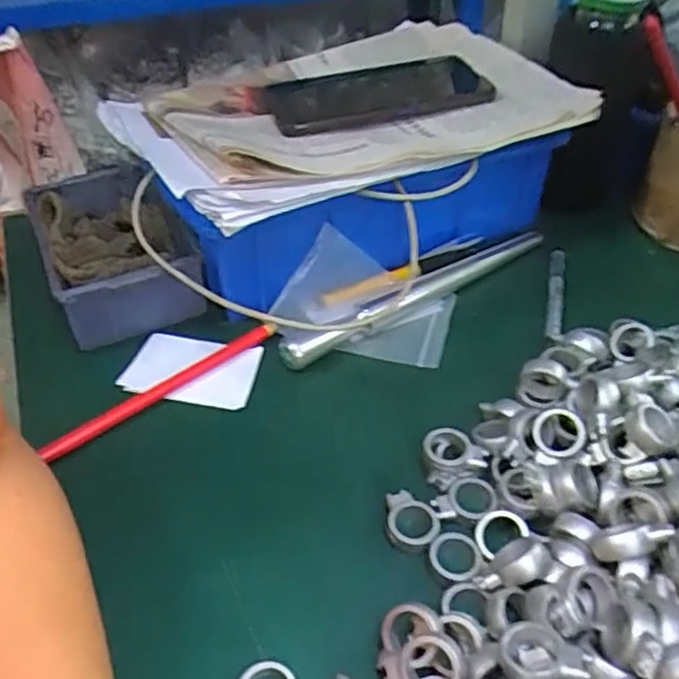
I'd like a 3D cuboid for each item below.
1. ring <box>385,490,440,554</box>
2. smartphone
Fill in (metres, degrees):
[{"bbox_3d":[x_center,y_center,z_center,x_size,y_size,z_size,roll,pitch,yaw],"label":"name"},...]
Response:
[{"bbox_3d":[0.037,0.094,0.346,0.027,0.009,0.032,1,43,5],"label":"ring"},{"bbox_3d":[0.024,-0.182,0.503,0.162,0.011,0.089,-10,41,0],"label":"smartphone"}]

